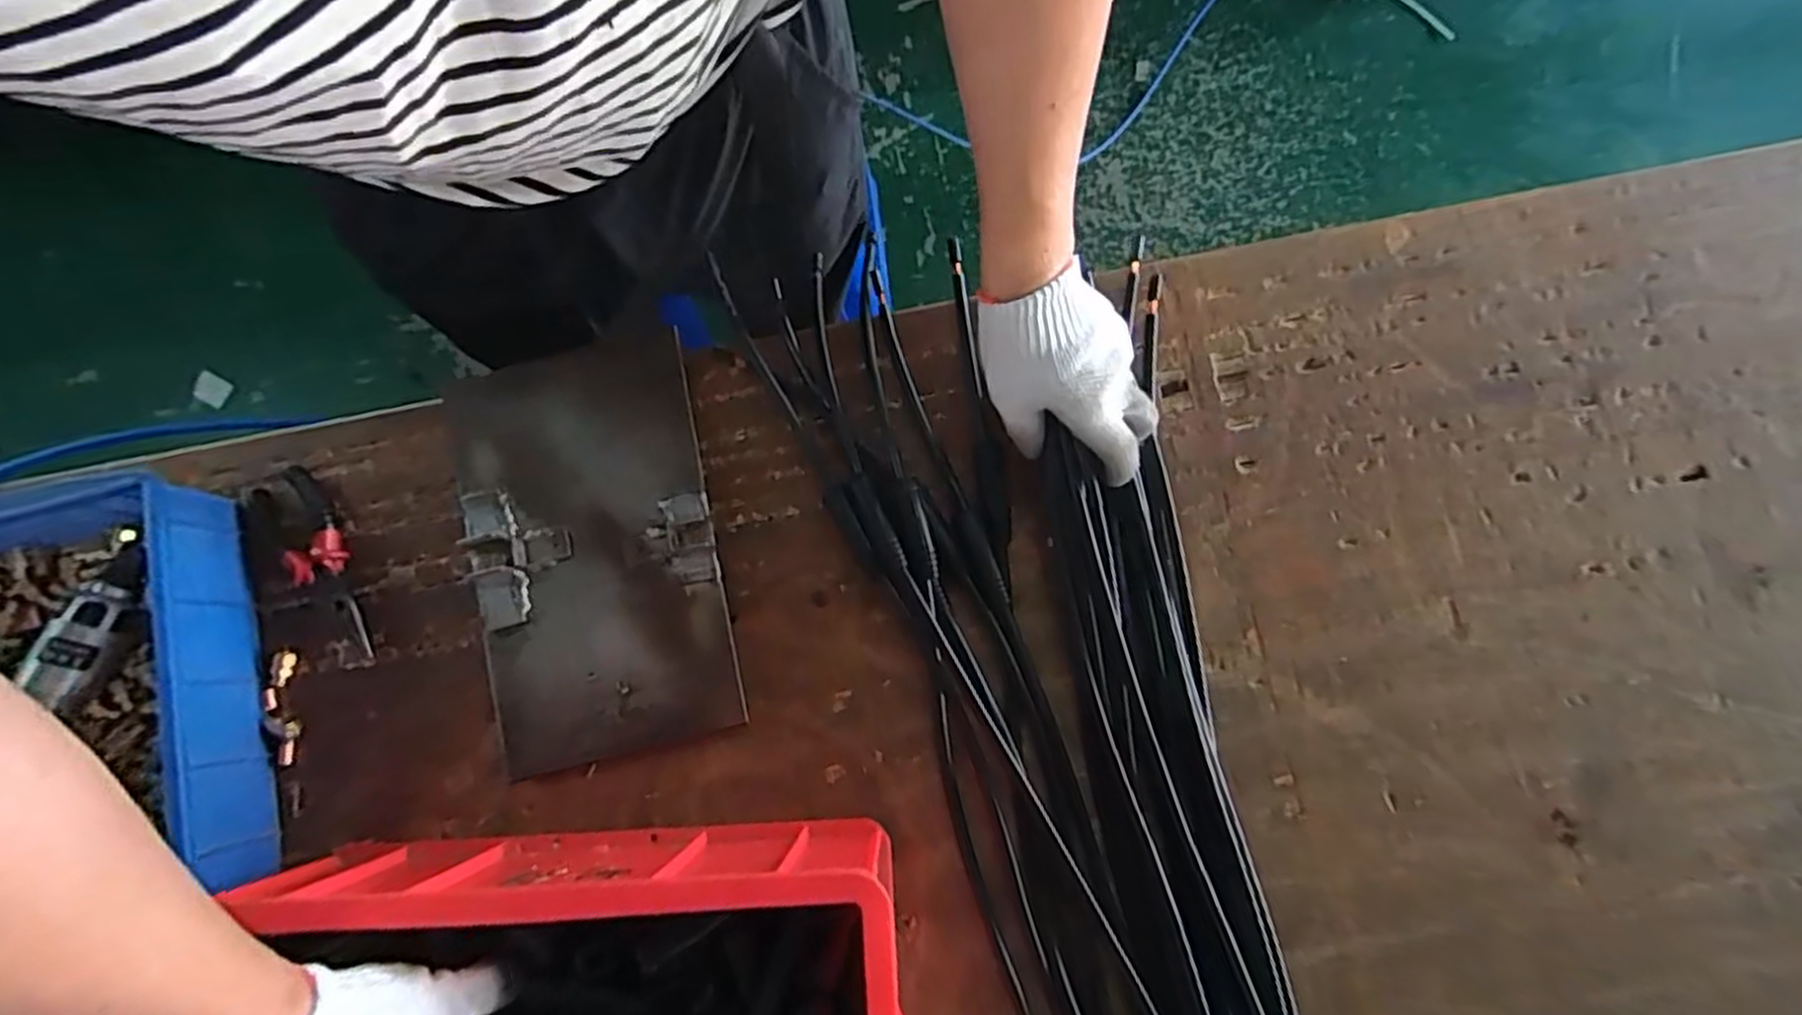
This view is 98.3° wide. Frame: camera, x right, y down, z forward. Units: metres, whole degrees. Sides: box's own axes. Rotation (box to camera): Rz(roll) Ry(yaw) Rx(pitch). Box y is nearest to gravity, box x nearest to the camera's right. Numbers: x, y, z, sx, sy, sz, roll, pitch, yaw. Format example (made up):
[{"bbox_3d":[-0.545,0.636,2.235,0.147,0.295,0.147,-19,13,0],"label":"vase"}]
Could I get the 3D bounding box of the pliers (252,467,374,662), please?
[{"bbox_3d":[-0.433,0.046,0.575,0.051,0.021,0.150,-28,81,-4],"label":"pliers"}]

